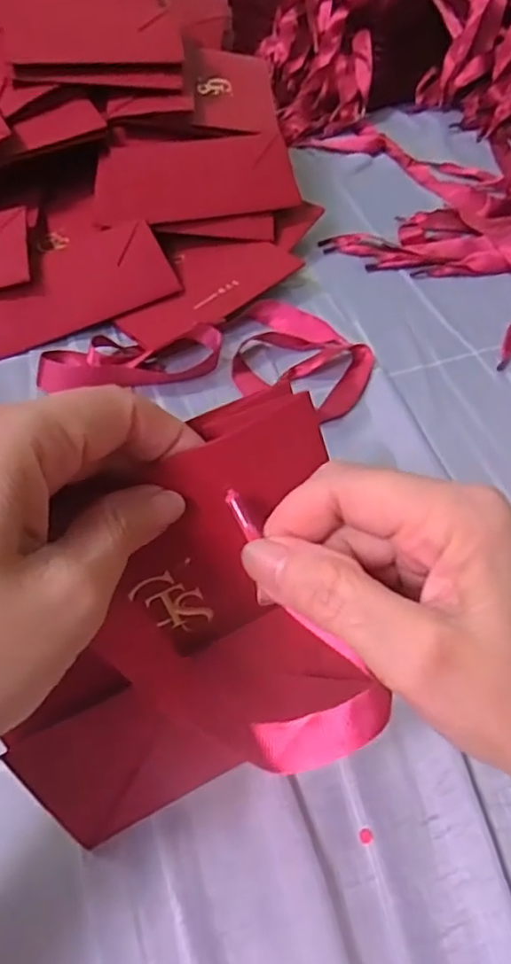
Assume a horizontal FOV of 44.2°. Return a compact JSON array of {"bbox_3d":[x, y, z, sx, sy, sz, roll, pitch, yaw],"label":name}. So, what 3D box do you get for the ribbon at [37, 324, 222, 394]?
[{"bbox_3d":[-0.082,-0.084,0.417,0.116,0.019,0.043,-4,50,-4],"label":"ribbon"}]

